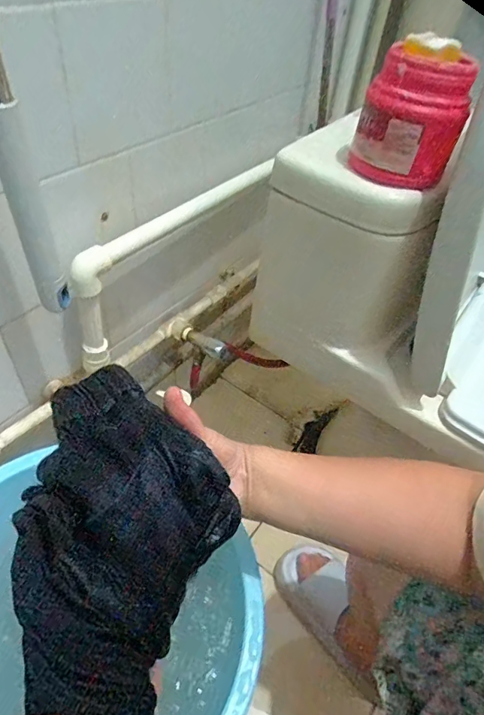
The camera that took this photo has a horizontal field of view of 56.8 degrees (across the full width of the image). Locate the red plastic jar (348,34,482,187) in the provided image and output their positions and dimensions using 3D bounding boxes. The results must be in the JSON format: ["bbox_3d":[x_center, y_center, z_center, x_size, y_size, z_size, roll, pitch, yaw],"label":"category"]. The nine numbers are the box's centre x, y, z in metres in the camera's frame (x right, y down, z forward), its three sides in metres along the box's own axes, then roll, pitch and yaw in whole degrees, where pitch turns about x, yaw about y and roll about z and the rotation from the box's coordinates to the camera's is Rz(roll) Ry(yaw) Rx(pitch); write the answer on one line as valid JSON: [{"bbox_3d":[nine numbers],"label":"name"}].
[{"bbox_3d":[0.168,-0.236,0.436,0.097,0.122,0.086,21,47,12],"label":"red plastic jar"}]

